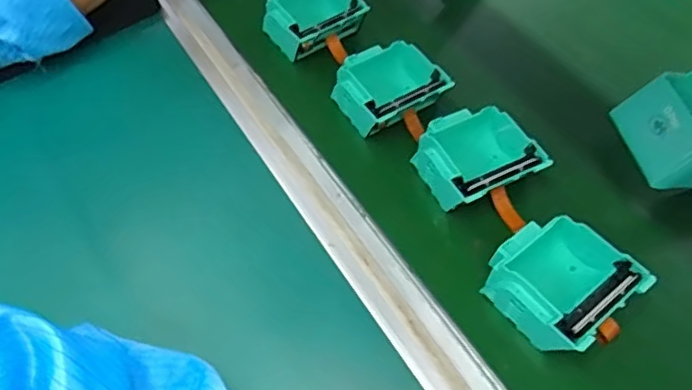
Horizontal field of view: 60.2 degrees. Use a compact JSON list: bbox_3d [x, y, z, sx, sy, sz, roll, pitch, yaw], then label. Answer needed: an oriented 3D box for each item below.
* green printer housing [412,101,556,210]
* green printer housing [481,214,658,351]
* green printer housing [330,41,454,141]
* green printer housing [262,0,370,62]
[{"bbox_3d":[0.095,-0.026,0.447,0.076,0.039,0.075,-21,58,-11],"label":"green printer housing"},{"bbox_3d":[0.136,0.057,0.388,0.077,0.039,0.082,-35,61,-19],"label":"green printer housing"},{"bbox_3d":[0.032,-0.086,0.491,0.081,0.041,0.076,-28,60,-15],"label":"green printer housing"},{"bbox_3d":[-0.031,-0.160,0.545,0.080,0.040,0.070,-28,59,-15],"label":"green printer housing"}]

